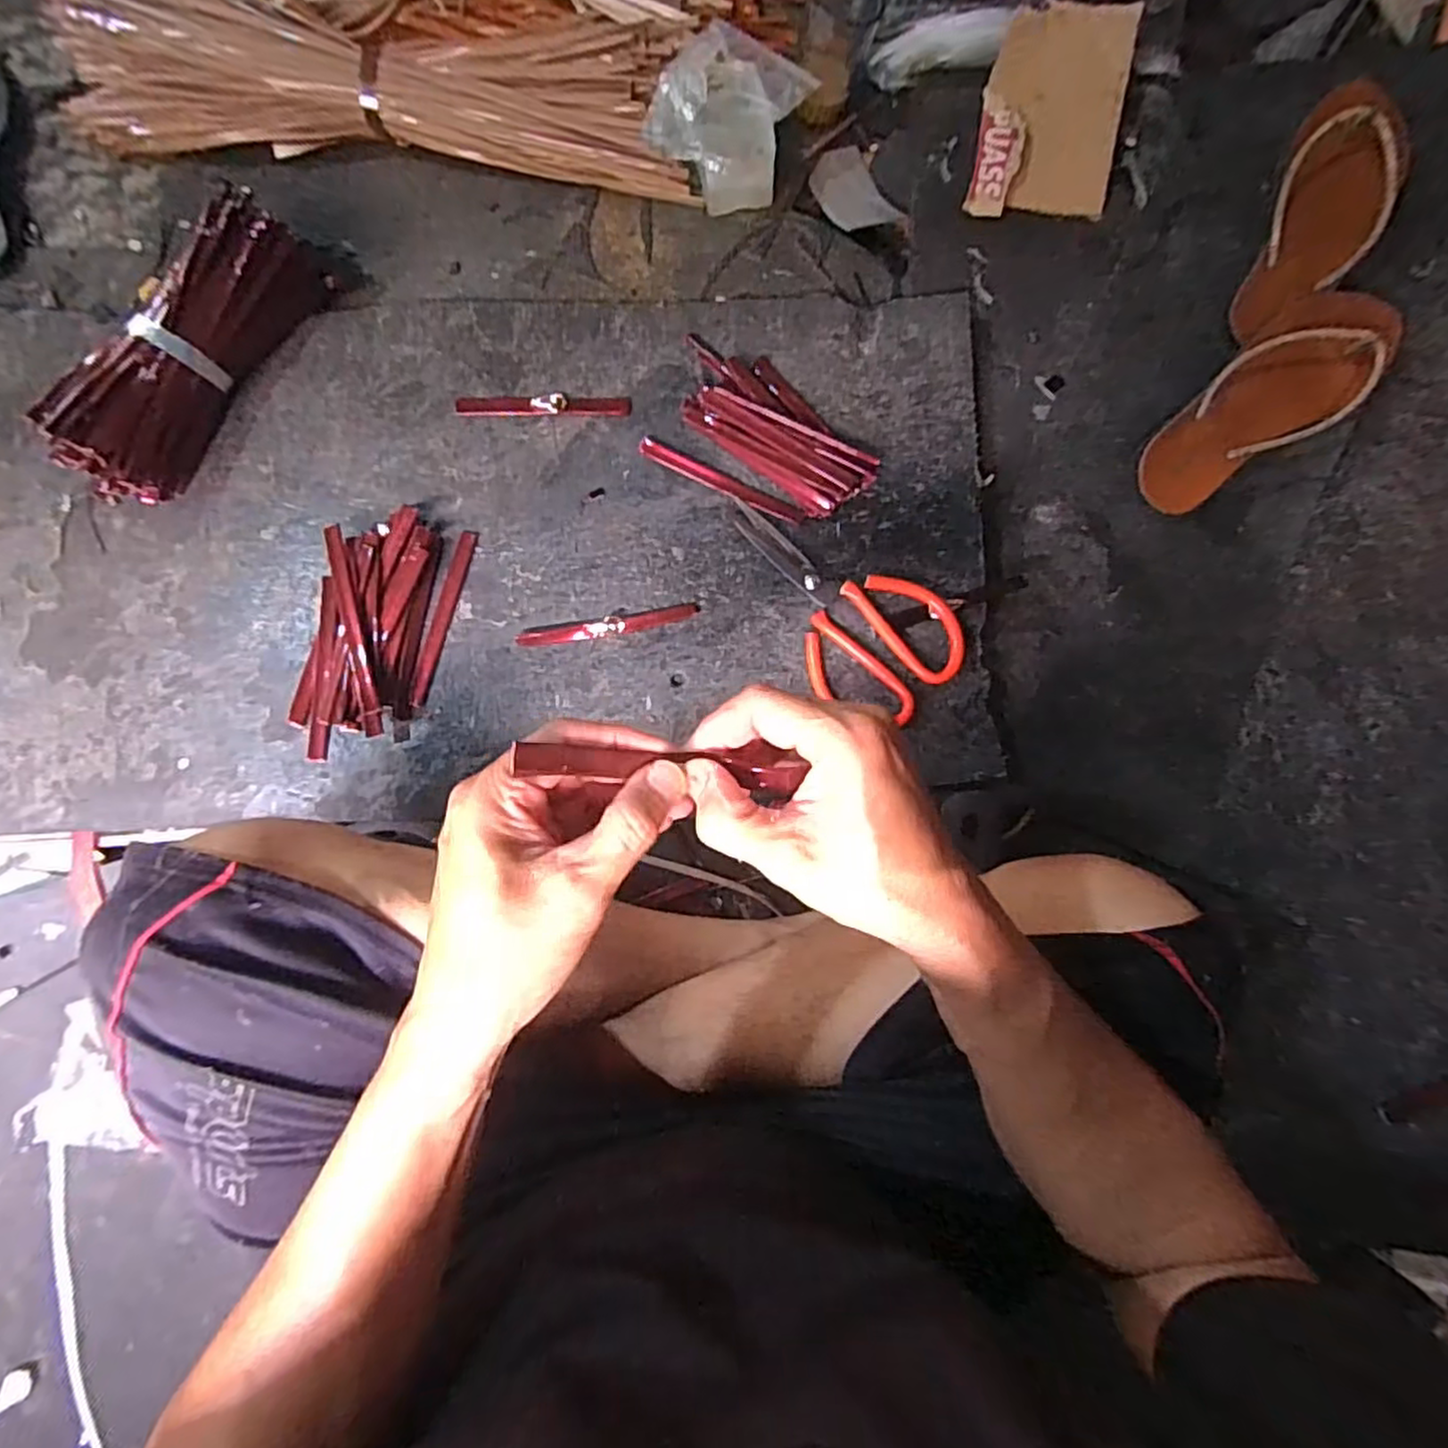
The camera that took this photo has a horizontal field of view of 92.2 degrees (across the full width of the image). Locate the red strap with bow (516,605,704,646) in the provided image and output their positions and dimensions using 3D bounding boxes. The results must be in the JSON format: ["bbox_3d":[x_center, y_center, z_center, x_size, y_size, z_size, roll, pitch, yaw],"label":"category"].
[{"bbox_3d":[-0.094,-0.079,0.567,0.147,0.004,0.015,-10,85,-3],"label":"red strap with bow"}]

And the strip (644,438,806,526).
[{"bbox_3d":[-0.002,-0.200,0.578,0.147,0.009,0.015,27,84,1],"label":"strip"}]

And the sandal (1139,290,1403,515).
[{"bbox_3d":[0.437,-0.259,0.572,0.199,0.032,0.093,-41,86,18],"label":"sandal"}]

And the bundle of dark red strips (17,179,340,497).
[{"bbox_3d":[-0.421,-0.298,0.552,0.079,0.067,0.263,35,85,0],"label":"bundle of dark red strips"}]

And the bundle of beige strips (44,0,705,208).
[{"bbox_3d":[-0.292,-0.569,0.603,0.535,0.047,0.156,5,84,-1],"label":"bundle of beige strips"}]

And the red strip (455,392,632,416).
[{"bbox_3d":[-0.149,-0.265,0.580,0.141,0.006,0.018,-2,84,-2],"label":"red strip"}]

